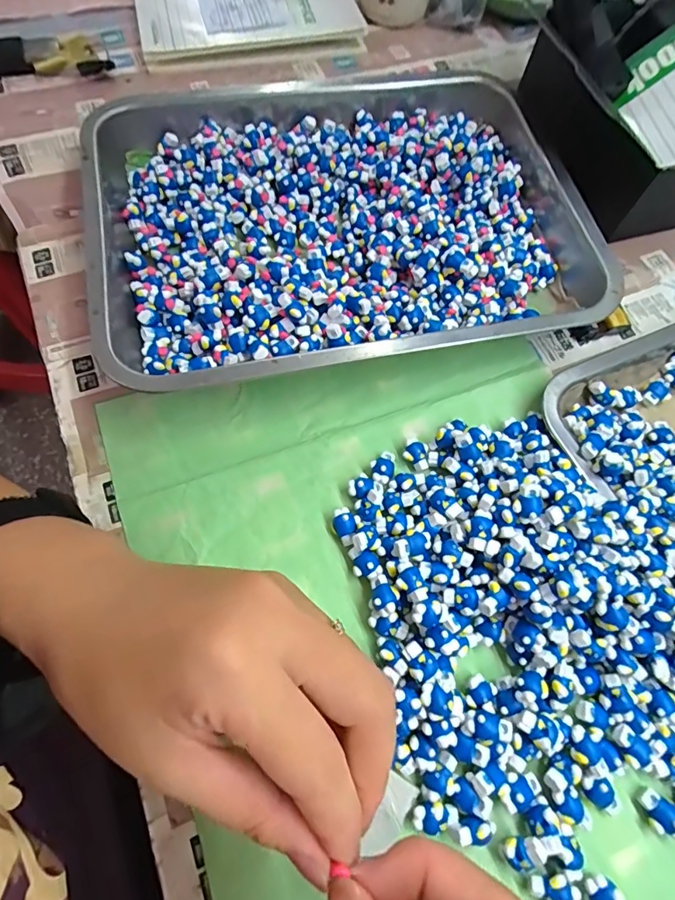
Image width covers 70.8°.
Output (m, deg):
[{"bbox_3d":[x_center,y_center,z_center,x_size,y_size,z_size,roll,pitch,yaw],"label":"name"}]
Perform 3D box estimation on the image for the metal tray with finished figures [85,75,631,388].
[{"bbox_3d":[0.000,-0.171,0.344,0.341,0.044,0.265,-16,69,-9],"label":"metal tray with finished figures"}]

